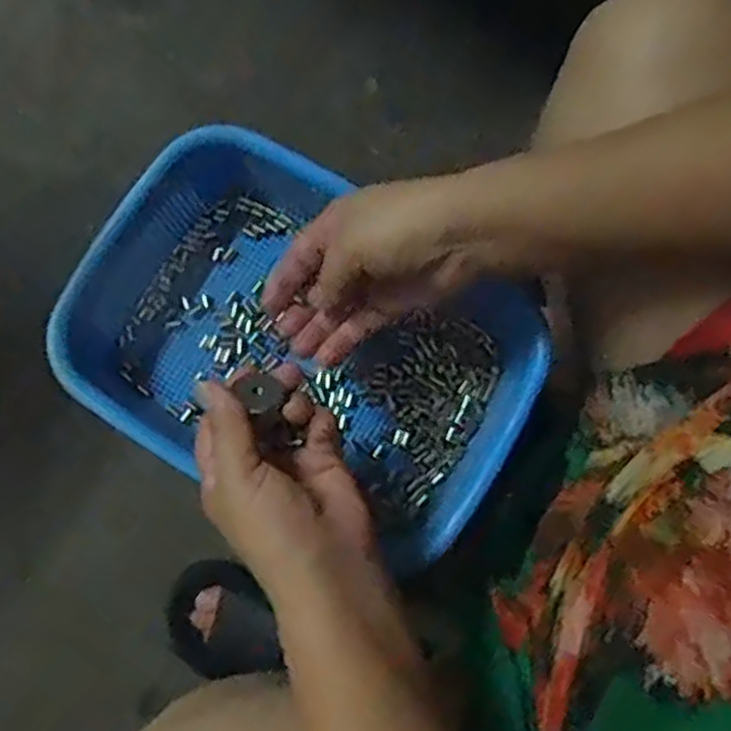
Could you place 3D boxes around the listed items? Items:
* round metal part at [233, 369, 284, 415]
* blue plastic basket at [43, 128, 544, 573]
[{"bbox_3d":[-0.058,0.014,0.405,0.024,0.005,0.026,11,63,-22],"label":"round metal part"},{"bbox_3d":[-0.048,-0.019,0.511,0.319,0.068,0.210,25,80,3],"label":"blue plastic basket"}]

